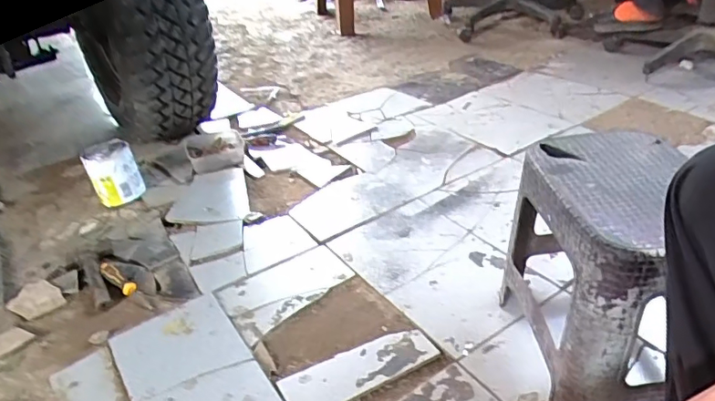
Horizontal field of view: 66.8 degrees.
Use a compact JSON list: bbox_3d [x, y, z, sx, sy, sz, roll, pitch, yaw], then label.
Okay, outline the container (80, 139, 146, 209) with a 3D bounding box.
[{"bbox_3d":[-0.595,-0.066,1.330,0.113,0.135,0.104,-22,36,-23],"label":"container"}]

